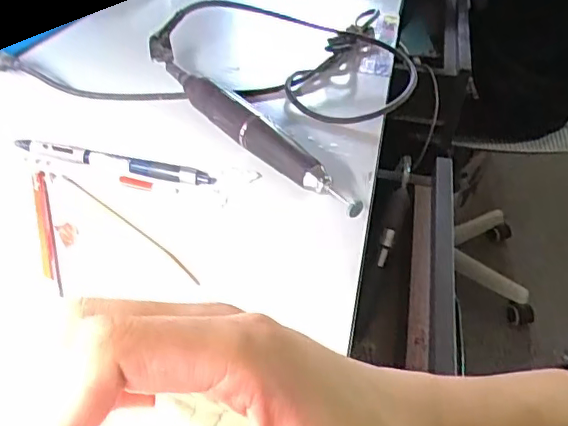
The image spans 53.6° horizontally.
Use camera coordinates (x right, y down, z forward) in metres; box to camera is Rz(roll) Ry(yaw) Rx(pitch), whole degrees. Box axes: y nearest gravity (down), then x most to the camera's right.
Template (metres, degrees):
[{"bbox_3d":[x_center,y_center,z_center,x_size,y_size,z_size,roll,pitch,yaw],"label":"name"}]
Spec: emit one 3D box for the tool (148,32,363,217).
[{"bbox_3d":[-0.037,-0.071,0.411,0.020,0.022,0.263,-23,47,-27],"label":"tool"}]

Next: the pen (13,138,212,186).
[{"bbox_3d":[-0.117,-0.034,0.378,0.140,0.008,0.015,11,41,10],"label":"pen"}]

